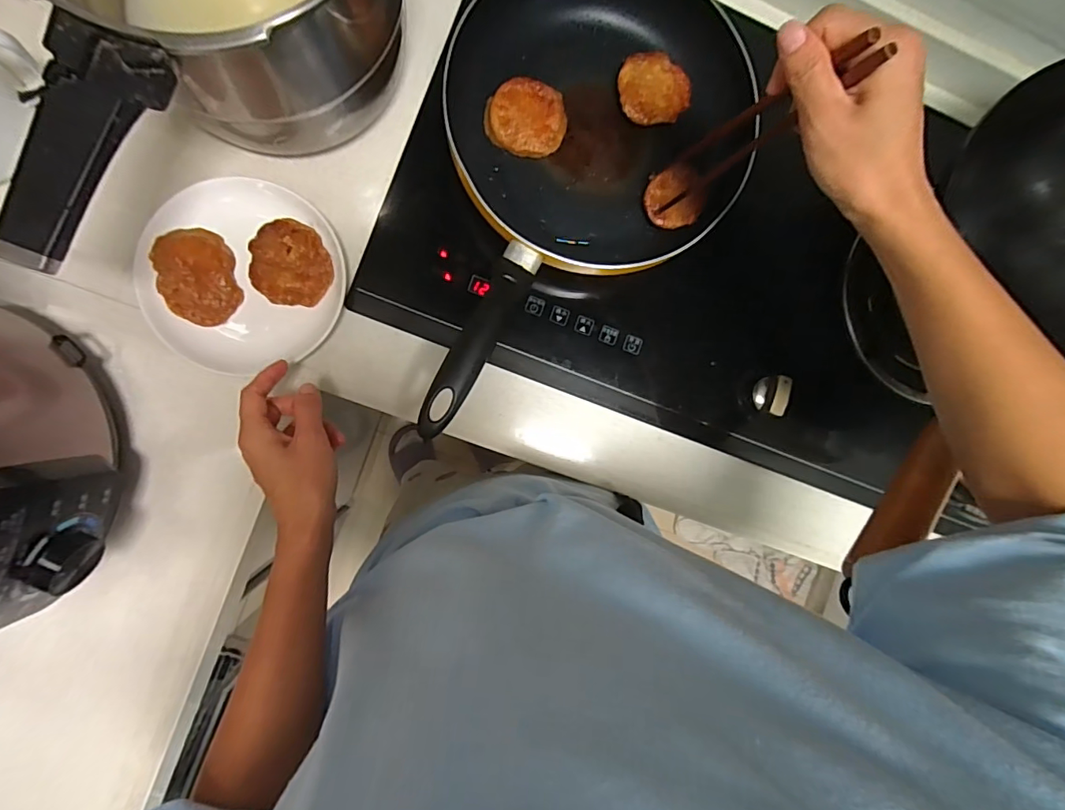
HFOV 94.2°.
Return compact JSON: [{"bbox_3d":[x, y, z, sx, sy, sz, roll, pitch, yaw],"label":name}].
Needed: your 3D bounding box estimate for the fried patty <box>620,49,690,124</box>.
[{"bbox_3d":[0.119,-0.307,0.482,0.070,0.010,0.063,-7,91,-7],"label":"fried patty"}]

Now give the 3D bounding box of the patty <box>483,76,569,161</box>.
[{"bbox_3d":[-0.006,-0.272,0.472,0.075,0.017,0.066,22,87,-6],"label":"patty"}]

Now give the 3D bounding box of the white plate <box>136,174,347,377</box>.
[{"bbox_3d":[-0.259,-0.116,0.450,0.163,0.031,0.162,0,90,-7],"label":"white plate"}]

